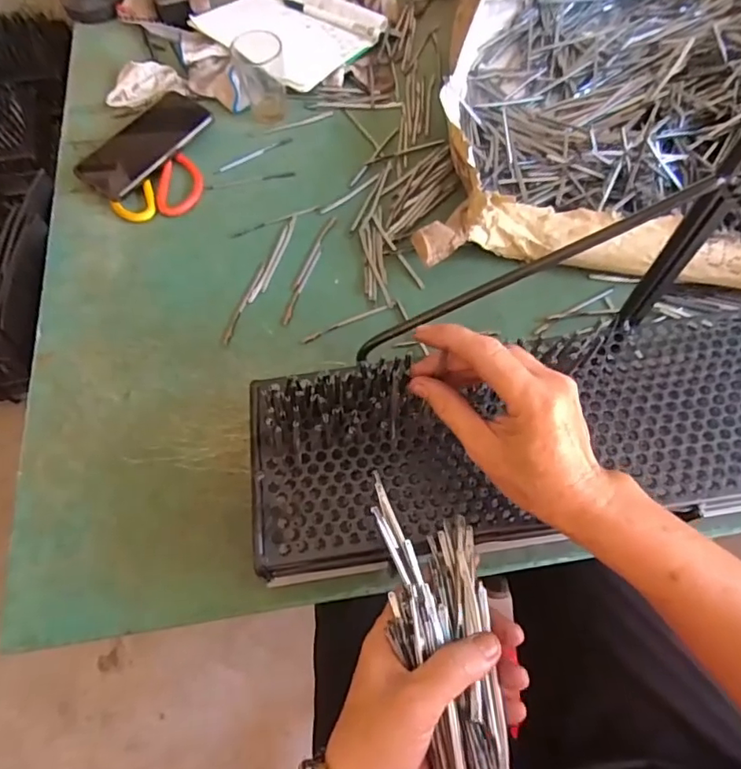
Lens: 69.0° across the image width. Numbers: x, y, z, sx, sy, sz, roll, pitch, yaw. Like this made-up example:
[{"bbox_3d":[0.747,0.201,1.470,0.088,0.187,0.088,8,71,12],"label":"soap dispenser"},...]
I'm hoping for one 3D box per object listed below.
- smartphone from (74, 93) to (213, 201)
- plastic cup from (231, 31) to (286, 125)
[{"bbox_3d":[-0.264,-0.282,0.632,0.065,0.009,0.159,36,72,0],"label":"smartphone"},{"bbox_3d":[-0.134,-0.378,0.662,0.061,0.085,0.057,-10,65,-2],"label":"plastic cup"}]

